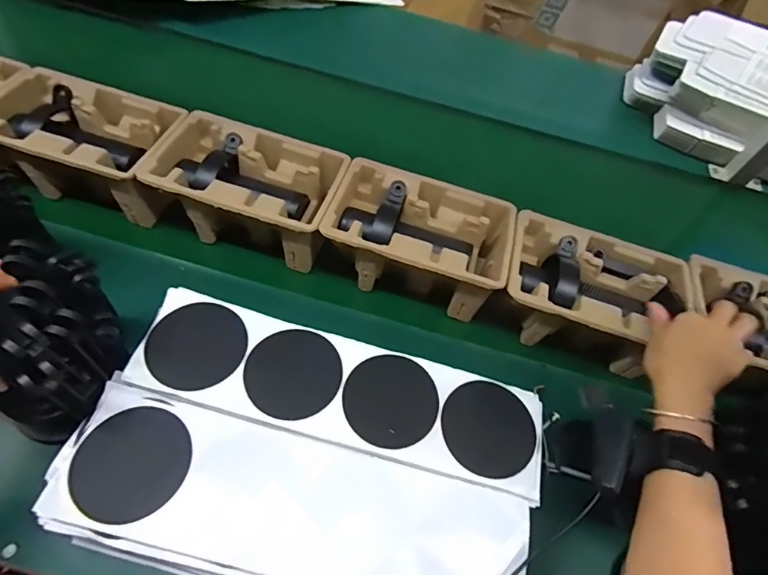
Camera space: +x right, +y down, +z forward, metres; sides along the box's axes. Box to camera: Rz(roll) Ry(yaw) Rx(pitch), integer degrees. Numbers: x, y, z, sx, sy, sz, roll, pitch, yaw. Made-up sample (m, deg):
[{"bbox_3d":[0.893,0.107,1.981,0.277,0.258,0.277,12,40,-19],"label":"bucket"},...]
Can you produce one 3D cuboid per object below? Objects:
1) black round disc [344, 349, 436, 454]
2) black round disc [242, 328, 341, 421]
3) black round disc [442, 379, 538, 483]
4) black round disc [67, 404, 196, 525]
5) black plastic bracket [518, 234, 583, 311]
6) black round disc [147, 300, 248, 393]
[{"bbox_3d":[0.007,0.112,0.452,0.090,0.008,0.096,6,54,-9],"label":"black round disc"},{"bbox_3d":[-0.090,0.085,0.454,0.090,0.008,0.095,6,54,-9],"label":"black round disc"},{"bbox_3d":[0.104,0.140,0.450,0.091,0.008,0.092,6,54,-9],"label":"black round disc"},{"bbox_3d":[-0.220,0.152,0.394,0.093,0.004,0.094,6,54,-9],"label":"black round disc"},{"bbox_3d":[0.207,-0.019,0.571,0.073,0.064,0.102,23,58,5],"label":"black plastic bracket"},{"bbox_3d":[-0.188,0.057,0.455,0.094,0.004,0.092,4,56,-6],"label":"black round disc"}]

